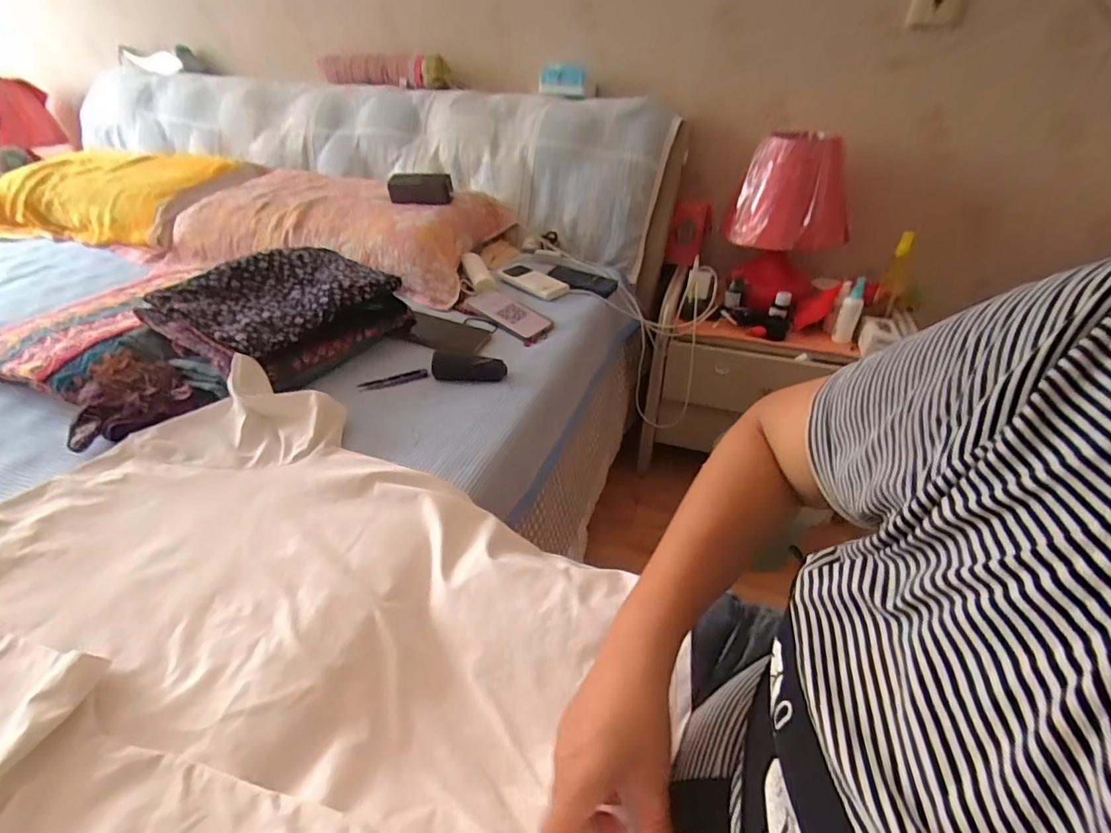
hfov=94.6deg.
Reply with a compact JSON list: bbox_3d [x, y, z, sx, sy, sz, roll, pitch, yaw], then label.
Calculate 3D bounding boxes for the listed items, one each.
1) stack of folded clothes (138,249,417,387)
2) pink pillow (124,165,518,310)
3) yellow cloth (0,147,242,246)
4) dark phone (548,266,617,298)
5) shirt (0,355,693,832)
[{"bbox_3d":[-0.397,-0.156,0.779,0.205,0.119,0.303,22,40,25],"label":"stack of folded clothes"},{"bbox_3d":[-0.482,-0.416,1.121,0.712,0.132,0.408,14,38,16],"label":"pink pillow"},{"bbox_3d":[-1.093,-0.546,1.281,0.562,0.163,0.324,9,37,10],"label":"yellow cloth"},{"bbox_3d":[0.047,-0.283,1.055,0.149,0.010,0.082,20,40,23],"label":"dark phone"},{"bbox_3d":[-0.230,0.175,0.448,0.667,0.086,0.476,8,36,9],"label":"shirt"}]

